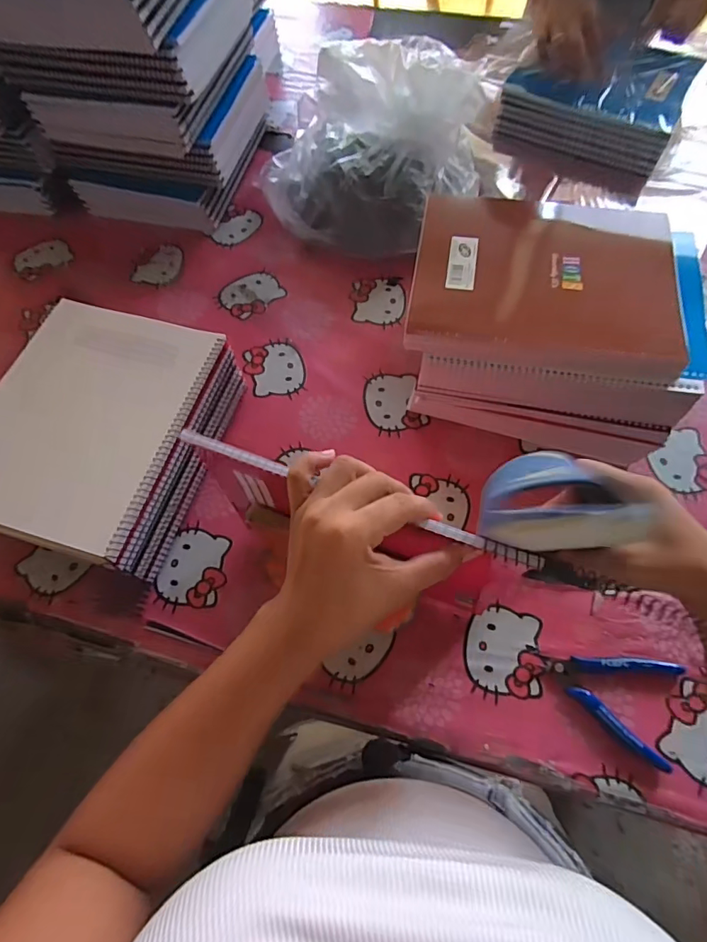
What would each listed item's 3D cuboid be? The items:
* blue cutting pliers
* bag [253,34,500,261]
[{"bbox_3d":[0.220,0.190,0.442,0.121,0.015,0.083,23,67,13],"label":"blue cutting pliers"},{"bbox_3d":[0.013,-0.433,0.658,0.252,0.181,0.290,-26,67,-9],"label":"bag"}]

